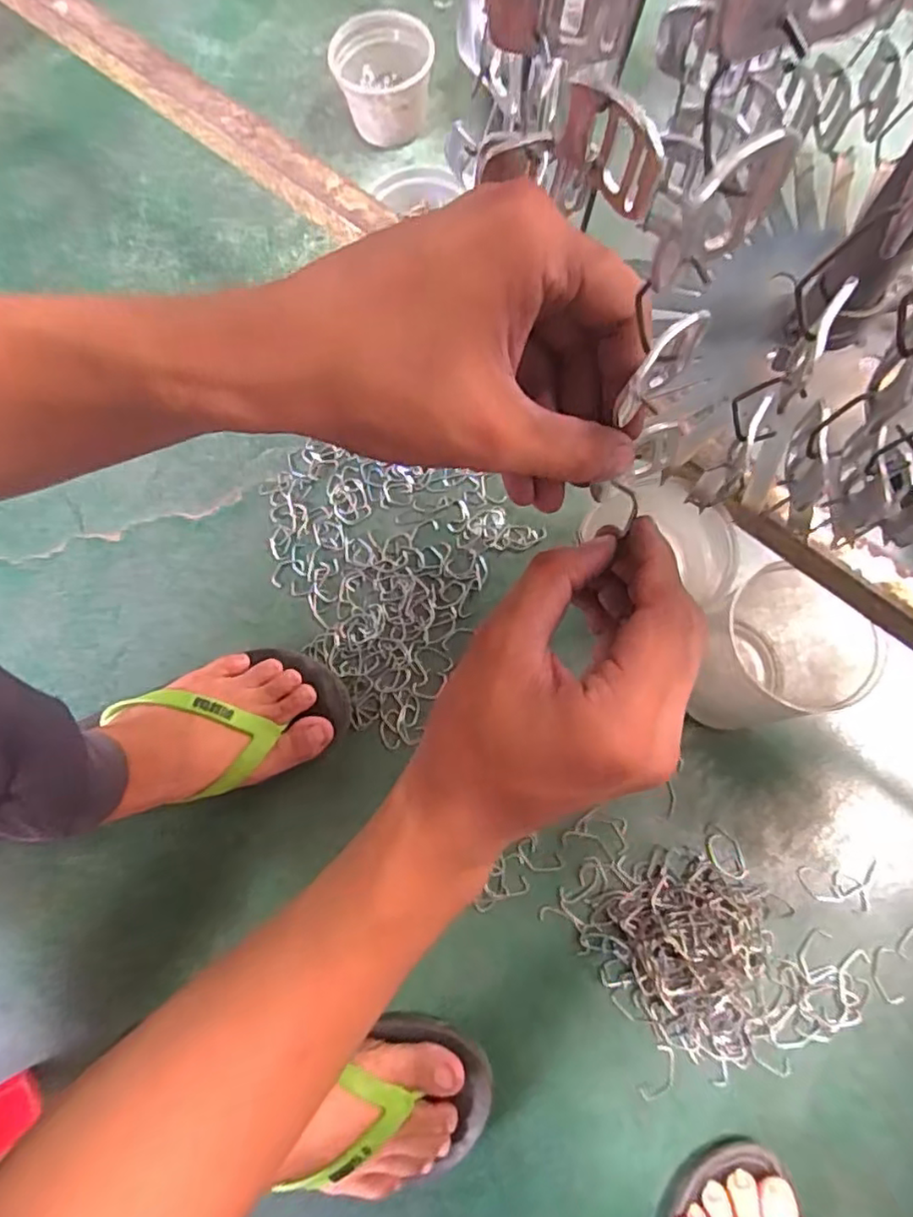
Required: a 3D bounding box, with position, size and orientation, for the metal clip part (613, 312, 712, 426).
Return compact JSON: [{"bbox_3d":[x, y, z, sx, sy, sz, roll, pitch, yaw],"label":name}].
[{"bbox_3d":[0.065,-0.077,0.205,0.007,0.022,0.039,44,81,11],"label":"metal clip part"}]

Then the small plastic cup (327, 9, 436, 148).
[{"bbox_3d":[-0.073,-0.538,0.657,0.097,0.076,0.102,0,76,2],"label":"small plastic cup"}]

